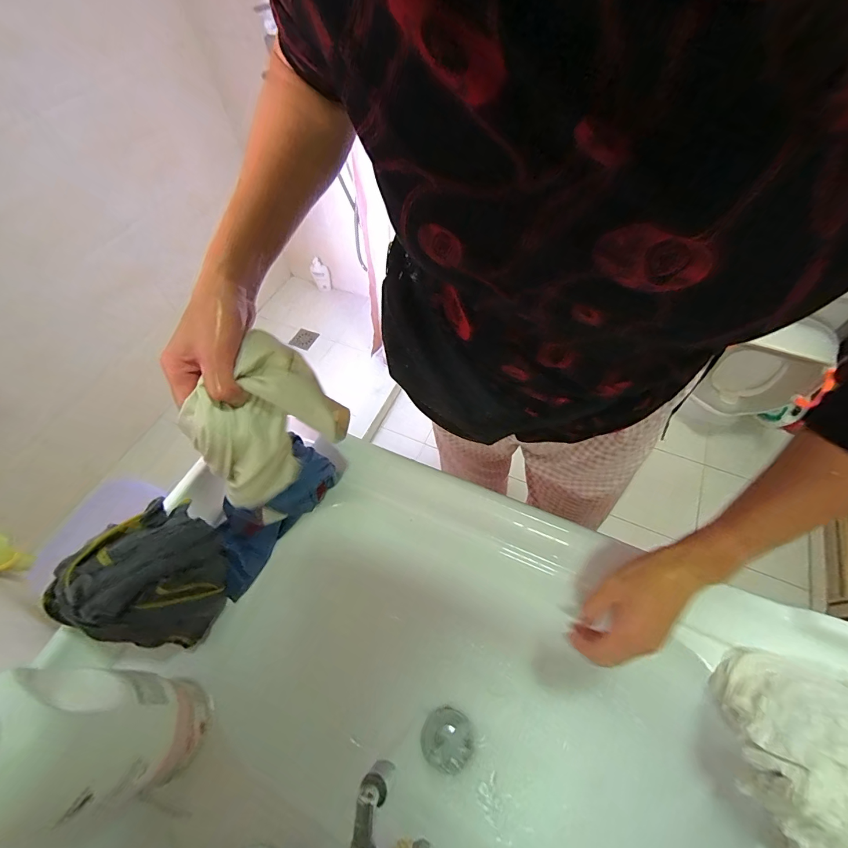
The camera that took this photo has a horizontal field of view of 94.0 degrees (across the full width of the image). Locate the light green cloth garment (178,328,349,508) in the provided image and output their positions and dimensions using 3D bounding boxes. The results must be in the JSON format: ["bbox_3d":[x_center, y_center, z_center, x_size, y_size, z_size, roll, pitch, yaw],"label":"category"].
[{"bbox_3d":[-0.149,0.003,0.382,0.067,0.130,0.132,31,65,21],"label":"light green cloth garment"}]

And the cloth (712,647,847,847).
[{"bbox_3d":[0.350,0.297,0.329,0.143,0.073,0.179,5,59,7],"label":"cloth"}]

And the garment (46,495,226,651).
[{"bbox_3d":[-0.285,0.158,0.421,0.126,0.101,0.137,15,60,13],"label":"garment"}]

